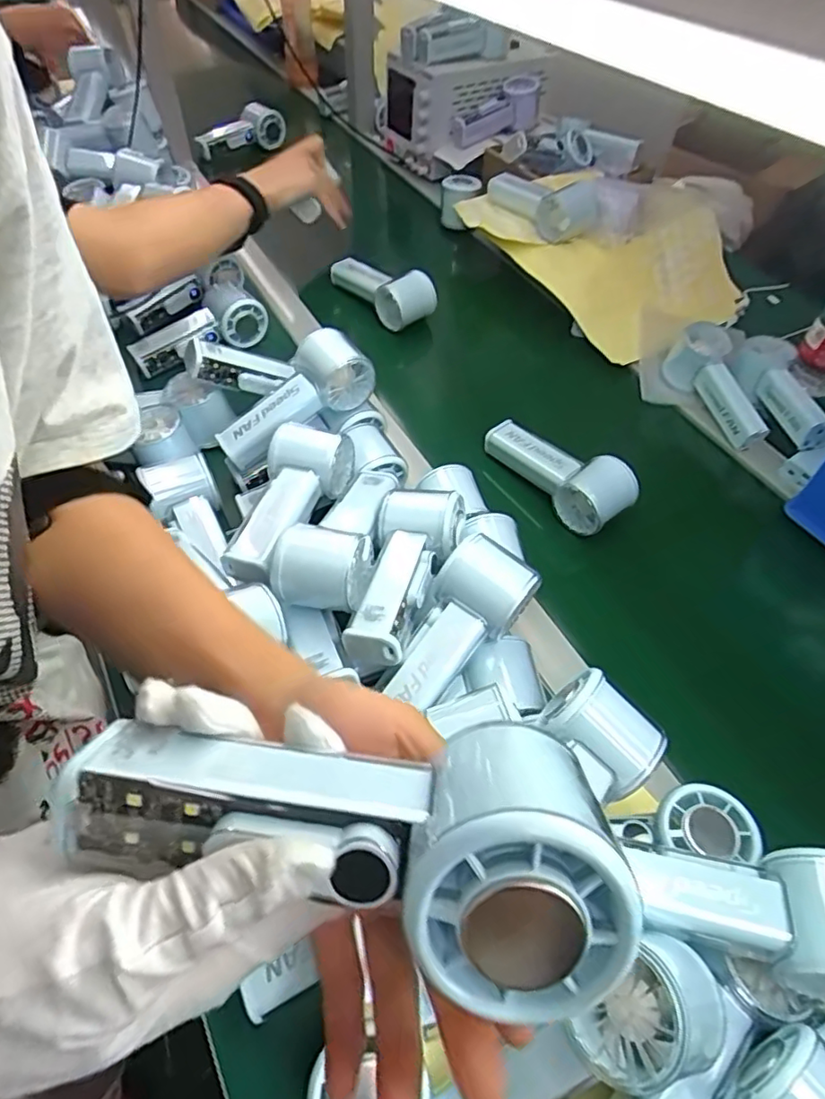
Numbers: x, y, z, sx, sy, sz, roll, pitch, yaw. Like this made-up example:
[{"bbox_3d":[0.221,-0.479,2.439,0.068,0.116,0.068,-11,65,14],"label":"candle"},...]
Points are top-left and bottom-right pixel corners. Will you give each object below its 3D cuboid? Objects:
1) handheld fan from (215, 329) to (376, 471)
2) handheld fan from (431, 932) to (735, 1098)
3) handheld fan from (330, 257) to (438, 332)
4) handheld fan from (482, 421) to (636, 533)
[{"bbox_3d":[-0.109,-0.136,0.561,0.152,0.057,0.061,-36,57,-1],"label":"handheld fan"},{"bbox_3d":[0.071,0.241,0.288,0.154,0.056,0.059,-36,54,10],"label":"handheld fan"},{"bbox_3d":[-0.038,-0.334,0.763,0.048,0.061,0.169,-31,57,-23],"label":"handheld fan"},{"bbox_3d":[0.142,-0.080,0.596,0.058,0.052,0.153,-31,58,-23],"label":"handheld fan"}]

